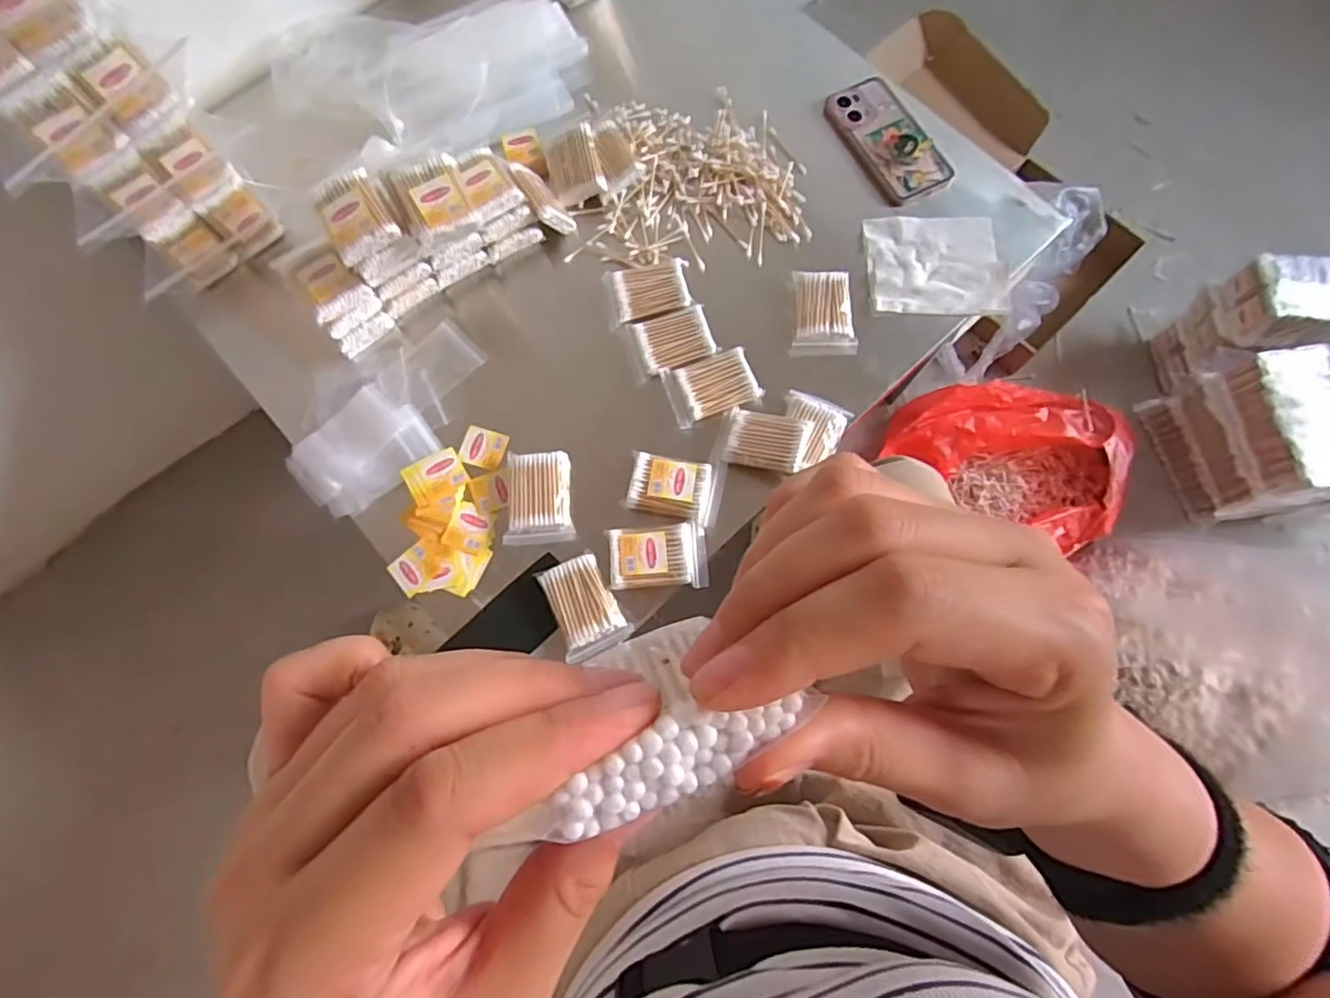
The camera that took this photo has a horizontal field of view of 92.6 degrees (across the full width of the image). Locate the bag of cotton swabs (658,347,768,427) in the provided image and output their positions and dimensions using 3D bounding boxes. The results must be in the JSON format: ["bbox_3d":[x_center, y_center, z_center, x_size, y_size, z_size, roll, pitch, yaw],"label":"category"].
[{"bbox_3d":[0.046,-0.115,0.636,0.088,0.012,0.062,-19,75,-5],"label":"bag of cotton swabs"}]

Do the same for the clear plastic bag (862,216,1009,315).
[{"bbox_3d":[0.291,-0.251,0.683,0.144,0.013,0.119,-3,75,0],"label":"clear plastic bag"}]

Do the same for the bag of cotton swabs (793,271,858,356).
[{"bbox_3d":[0.162,-0.194,0.655,0.065,0.016,0.086,-4,75,-1],"label":"bag of cotton swabs"}]

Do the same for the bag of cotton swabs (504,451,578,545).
[{"bbox_3d":[-0.121,-0.001,0.613,0.061,0.017,0.086,-5,75,-1],"label":"bag of cotton swabs"}]

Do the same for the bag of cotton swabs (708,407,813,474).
[{"bbox_3d":[0.094,-0.057,0.607,0.082,0.019,0.056,17,76,5],"label":"bag of cotton swabs"}]

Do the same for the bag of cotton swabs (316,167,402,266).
[{"bbox_3d":[-0.279,-0.255,0.572,0.056,0.022,0.070,-30,76,-7],"label":"bag of cotton swabs"}]

